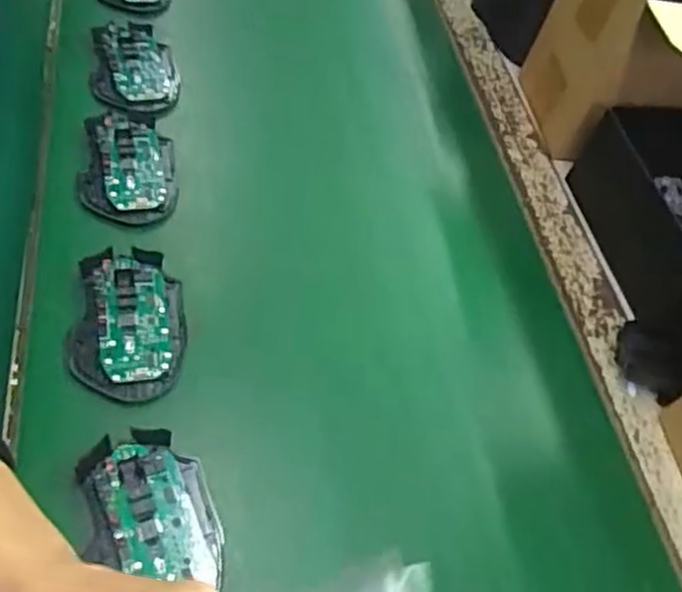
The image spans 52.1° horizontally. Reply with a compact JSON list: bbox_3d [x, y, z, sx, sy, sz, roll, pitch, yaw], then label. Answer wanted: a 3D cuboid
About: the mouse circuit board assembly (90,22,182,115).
[{"bbox_3d":[-0.193,-0.213,0.645,0.075,0.016,0.126,-16,54,-12],"label":"mouse circuit board assembly"}]

